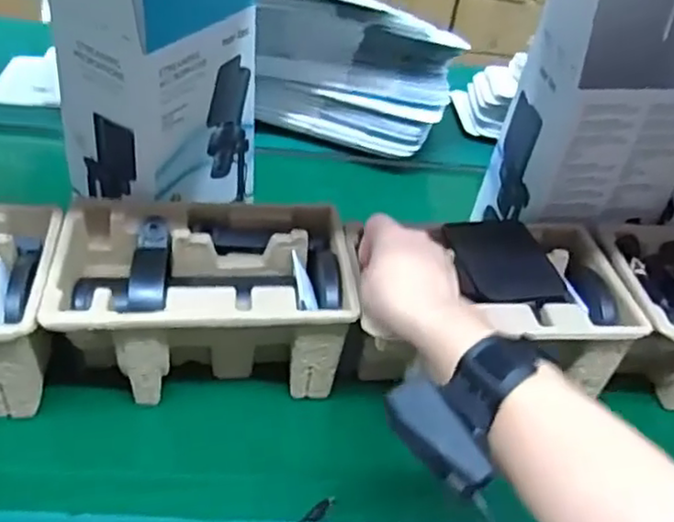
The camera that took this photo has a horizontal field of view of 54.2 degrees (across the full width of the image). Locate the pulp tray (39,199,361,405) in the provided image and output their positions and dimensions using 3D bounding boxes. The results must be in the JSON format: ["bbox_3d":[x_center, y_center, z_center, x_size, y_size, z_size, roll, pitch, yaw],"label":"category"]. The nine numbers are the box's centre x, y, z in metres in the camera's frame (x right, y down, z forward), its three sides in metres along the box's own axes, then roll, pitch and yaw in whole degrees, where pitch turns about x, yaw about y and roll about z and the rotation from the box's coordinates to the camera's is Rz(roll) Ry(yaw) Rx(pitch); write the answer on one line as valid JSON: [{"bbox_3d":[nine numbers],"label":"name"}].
[{"bbox_3d":[-0.103,0.035,0.542,0.223,0.108,0.147,-3,36,-10],"label":"pulp tray"}]

